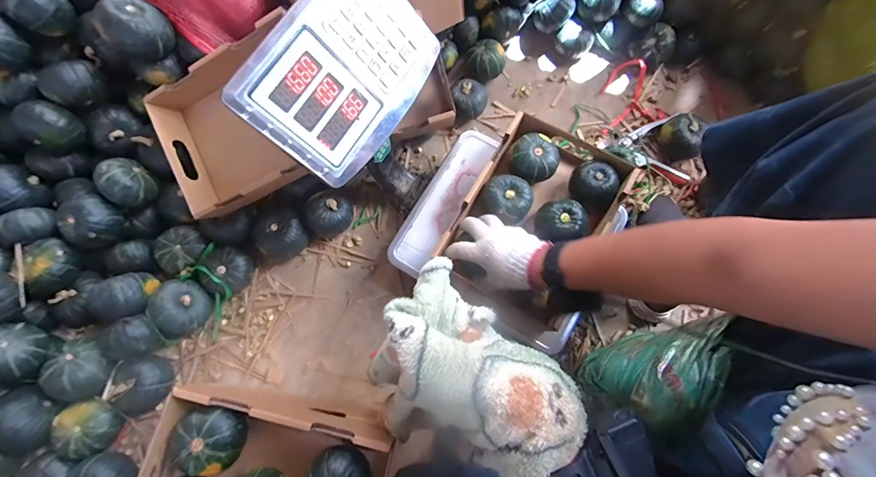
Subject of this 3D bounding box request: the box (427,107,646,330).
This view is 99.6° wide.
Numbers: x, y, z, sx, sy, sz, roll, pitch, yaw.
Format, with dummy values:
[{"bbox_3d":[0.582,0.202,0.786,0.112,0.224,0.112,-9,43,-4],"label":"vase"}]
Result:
[{"bbox_3d":[0.160,-0.039,0.620,0.211,0.077,0.292,30,78,9],"label":"box"}]

